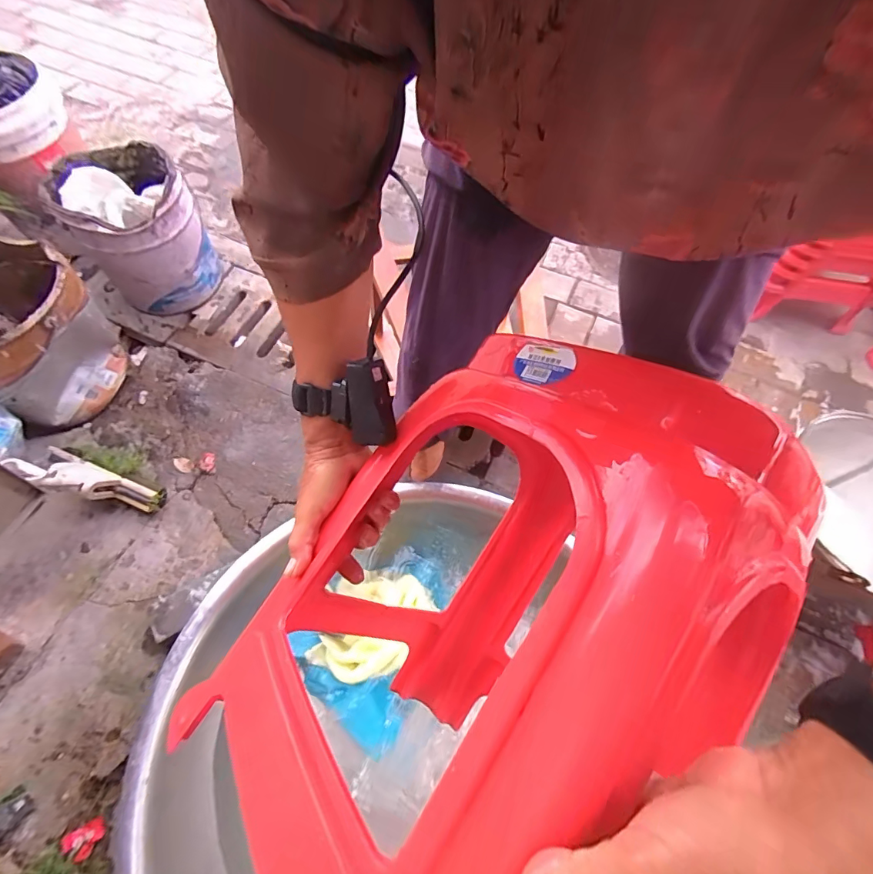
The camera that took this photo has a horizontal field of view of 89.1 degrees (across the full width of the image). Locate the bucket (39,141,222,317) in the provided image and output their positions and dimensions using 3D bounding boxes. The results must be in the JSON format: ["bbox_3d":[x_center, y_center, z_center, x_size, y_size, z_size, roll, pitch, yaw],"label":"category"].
[{"bbox_3d":[-0.735,-0.508,1.118,0.267,0.328,0.259,1,64,-3],"label":"bucket"}]

